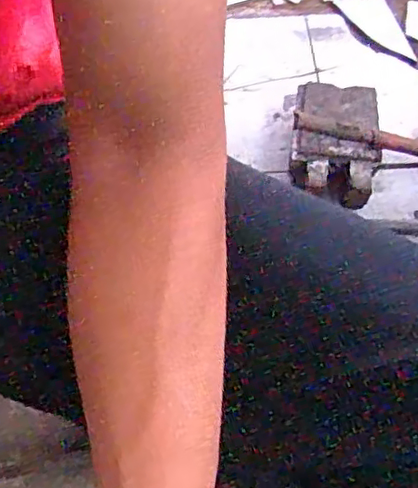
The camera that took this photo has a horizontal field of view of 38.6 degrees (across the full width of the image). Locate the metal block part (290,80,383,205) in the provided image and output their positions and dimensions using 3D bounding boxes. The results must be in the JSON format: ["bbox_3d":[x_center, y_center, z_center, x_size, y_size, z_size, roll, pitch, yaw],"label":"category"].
[{"bbox_3d":[0.188,-0.152,0.890,0.119,0.086,0.217,3,53,5],"label":"metal block part"}]

